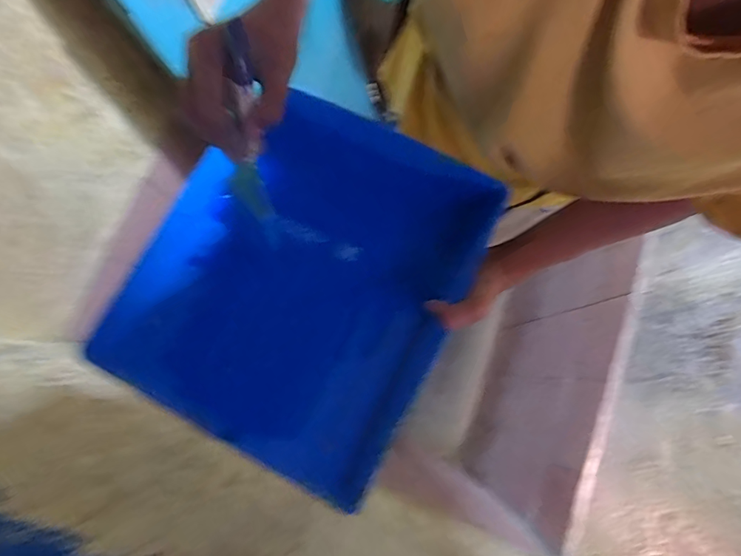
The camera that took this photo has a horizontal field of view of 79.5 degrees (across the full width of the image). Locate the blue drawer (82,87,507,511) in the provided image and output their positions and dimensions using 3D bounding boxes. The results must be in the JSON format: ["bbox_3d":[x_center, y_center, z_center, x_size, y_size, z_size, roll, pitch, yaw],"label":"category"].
[{"bbox_3d":[-0.065,-0.007,0.439,0.283,0.045,0.333,29,79,5],"label":"blue drawer"}]

